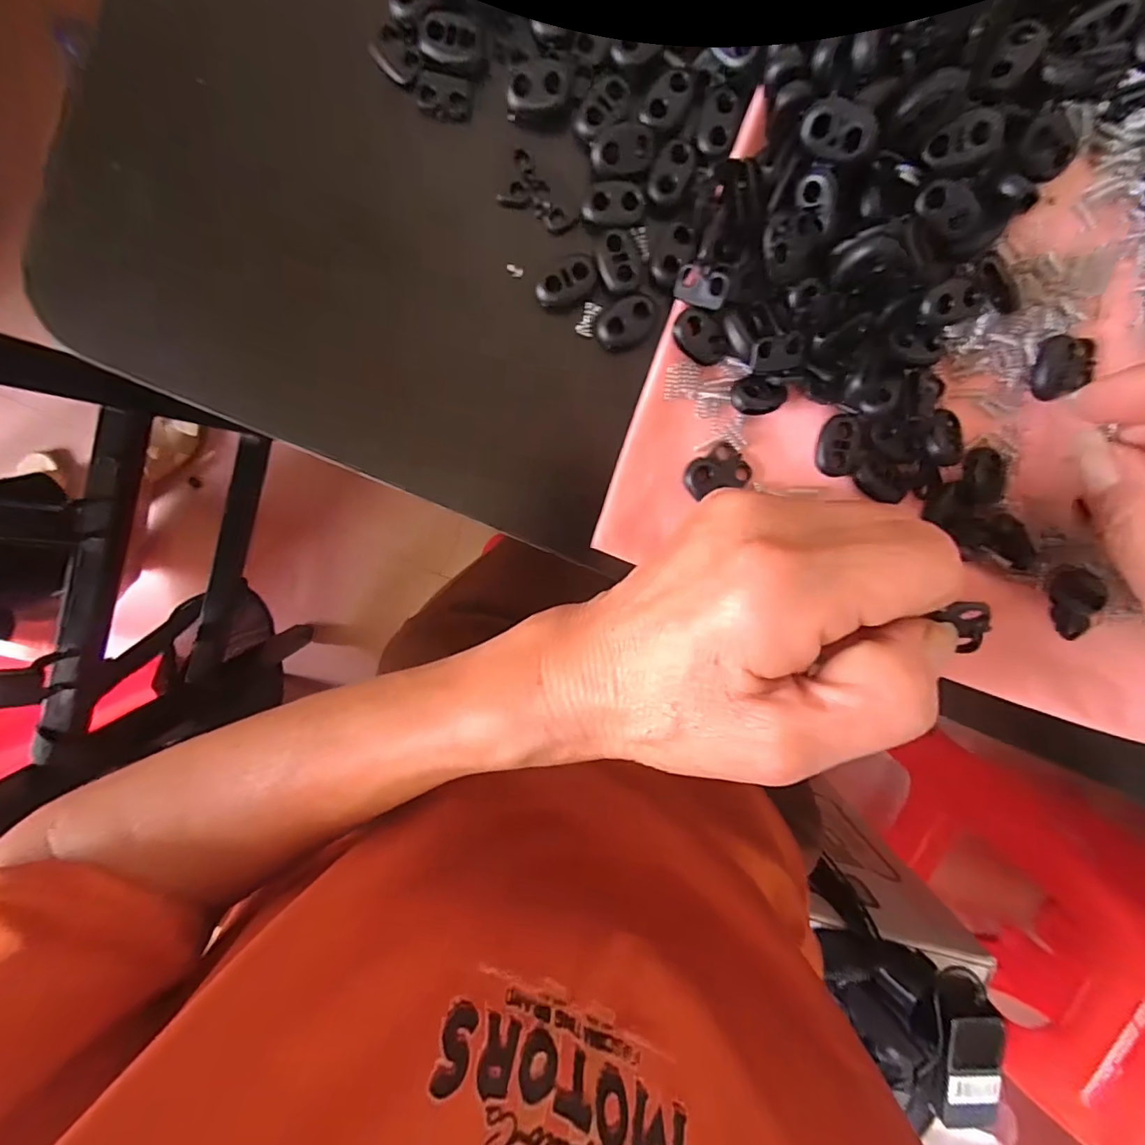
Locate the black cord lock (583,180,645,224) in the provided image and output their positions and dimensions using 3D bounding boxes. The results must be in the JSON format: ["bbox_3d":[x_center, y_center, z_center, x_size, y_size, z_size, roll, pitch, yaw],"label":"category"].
[{"bbox_3d":[0.014,-0.126,0.179,0.020,0.004,0.011,7,96,-2],"label":"black cord lock"}]

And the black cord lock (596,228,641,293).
[{"bbox_3d":[0.016,-0.108,0.183,0.013,0.005,0.020,-24,96,2],"label":"black cord lock"}]

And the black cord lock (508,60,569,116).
[{"bbox_3d":[-0.012,-0.161,0.175,0.020,0.007,0.013,-8,97,0],"label":"black cord lock"}]

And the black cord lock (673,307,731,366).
[{"bbox_3d":[0.045,-0.082,0.185,0.021,0.004,0.014,32,110,-20],"label":"black cord lock"}]

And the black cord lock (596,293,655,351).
[{"bbox_3d":[0.019,-0.088,0.185,0.022,0.004,0.016,-45,95,4],"label":"black cord lock"}]

